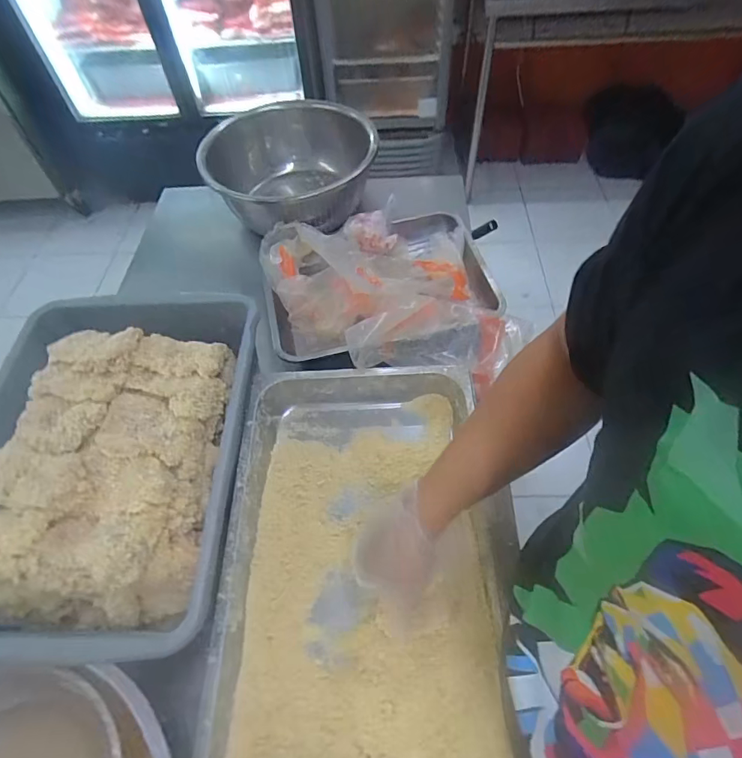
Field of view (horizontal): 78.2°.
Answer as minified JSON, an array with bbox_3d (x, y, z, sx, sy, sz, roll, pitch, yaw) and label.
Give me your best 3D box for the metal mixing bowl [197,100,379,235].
[{"bbox_3d":[-0.166,-0.426,0.956,0.334,0.157,0.334,-2,56,3],"label":"metal mixing bowl"}]

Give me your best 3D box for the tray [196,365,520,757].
[{"bbox_3d":[-0.007,0.217,0.560,0.327,0.065,0.511,-1,56,3],"label":"tray"}]

